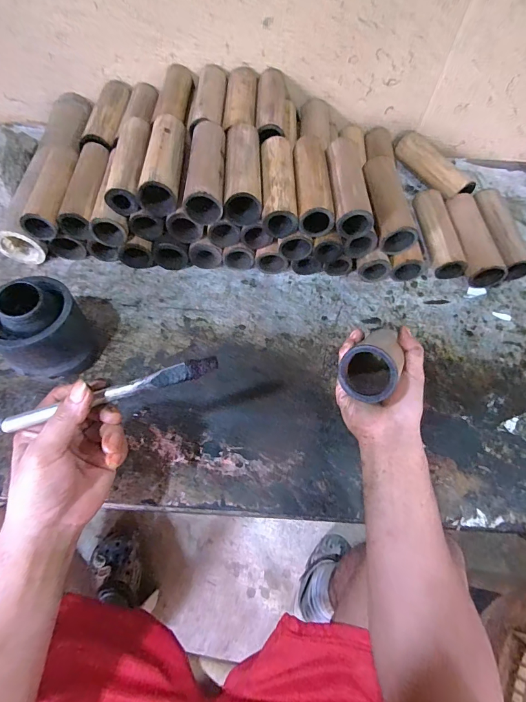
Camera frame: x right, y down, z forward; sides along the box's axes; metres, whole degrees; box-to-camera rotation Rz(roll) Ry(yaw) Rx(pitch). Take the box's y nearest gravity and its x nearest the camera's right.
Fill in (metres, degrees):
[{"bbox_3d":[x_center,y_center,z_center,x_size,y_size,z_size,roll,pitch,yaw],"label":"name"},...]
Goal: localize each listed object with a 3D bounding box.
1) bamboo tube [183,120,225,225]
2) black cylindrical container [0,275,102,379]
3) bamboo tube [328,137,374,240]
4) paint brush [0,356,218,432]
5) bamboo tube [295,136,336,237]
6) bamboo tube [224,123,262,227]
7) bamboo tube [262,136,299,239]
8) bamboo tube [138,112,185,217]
[{"bbox_3d":[-0.084,-0.275,0.558,0.058,0.061,0.179,3,58,-2],"label":"bamboo tube"},{"bbox_3d":[-0.278,-0.027,0.455,0.106,0.122,0.092,-37,68,-22],"label":"black cylindrical container"},{"bbox_3d":[0.127,-0.256,0.562,0.057,0.053,0.179,-1,58,-4],"label":"bamboo tube"},{"bbox_3d":[-0.129,0.037,0.315,0.185,0.015,0.015,-17,65,-9],"label":"paint brush"},{"bbox_3d":[0.077,-0.265,0.565,0.053,0.047,0.178,1,58,-3],"label":"bamboo tube"},{"bbox_3d":[-0.031,-0.278,0.563,0.056,0.057,0.169,1,58,-3],"label":"bamboo tube"},{"bbox_3d":[0.023,-0.259,0.566,0.053,0.054,0.177,-1,58,-4],"label":"bamboo tube"},{"bbox_3d":[-0.150,-0.288,0.555,0.058,0.059,0.165,3,58,-2],"label":"bamboo tube"}]

